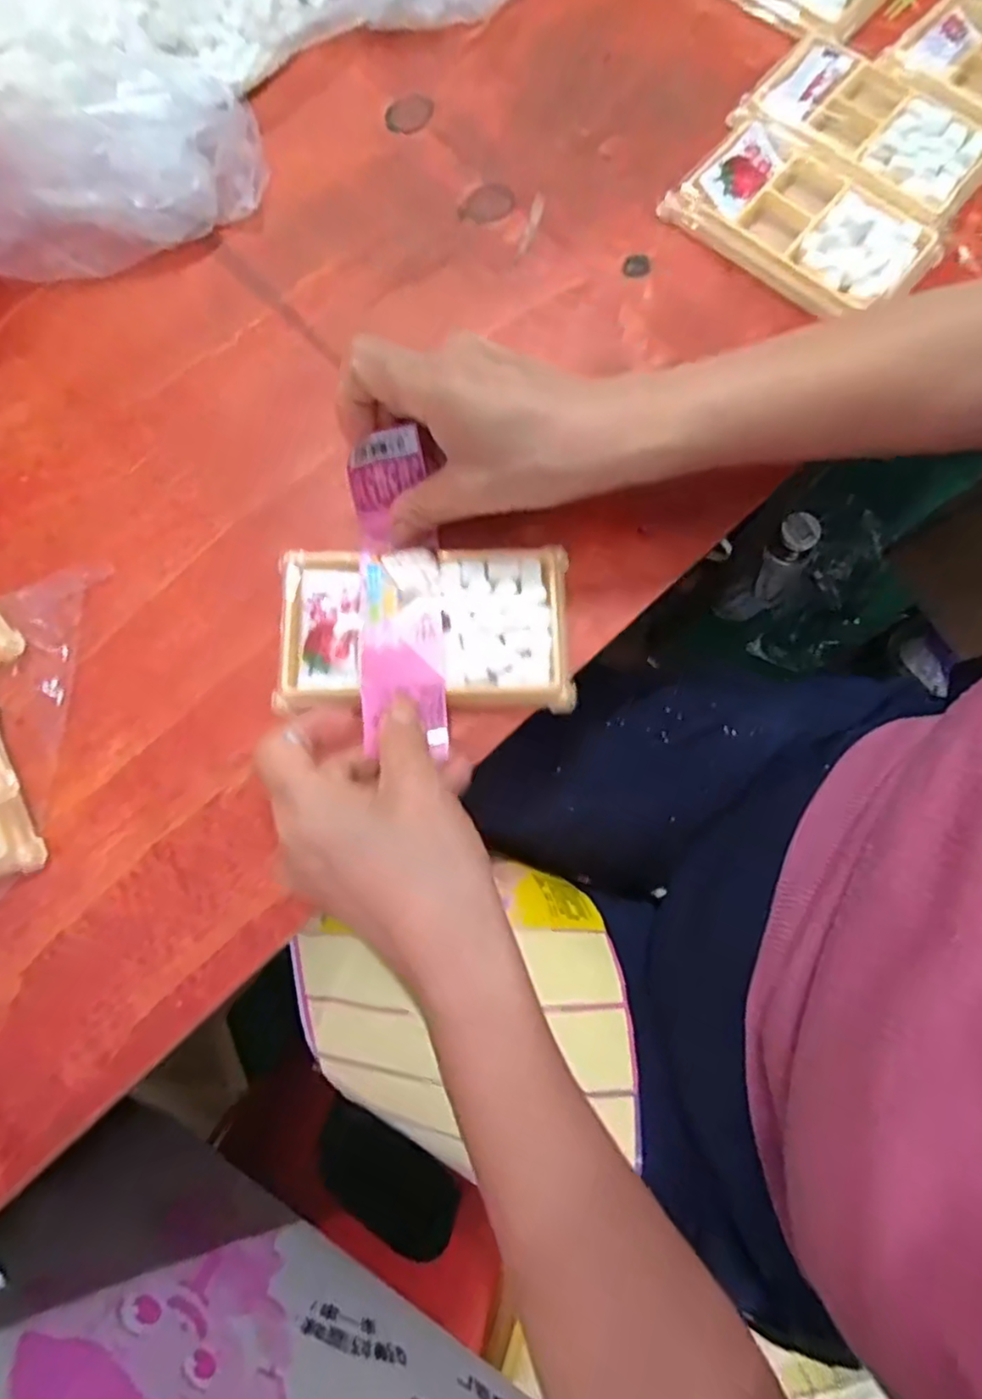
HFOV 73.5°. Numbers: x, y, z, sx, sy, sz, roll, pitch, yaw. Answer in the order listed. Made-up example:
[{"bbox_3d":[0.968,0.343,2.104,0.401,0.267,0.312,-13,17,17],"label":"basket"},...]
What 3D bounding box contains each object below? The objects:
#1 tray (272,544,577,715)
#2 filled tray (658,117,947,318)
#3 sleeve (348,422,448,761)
[{"bbox_3d":[-0.030,-0.035,0.310,0.133,0.012,0.077,-1,77,0],"label":"tray"},{"bbox_3d":[0.168,-0.265,0.360,0.141,0.016,0.078,41,81,9],"label":"filled tray"},{"bbox_3d":[-0.043,-0.051,0.307,0.039,0.029,0.142,-6,83,-1],"label":"sleeve"}]

